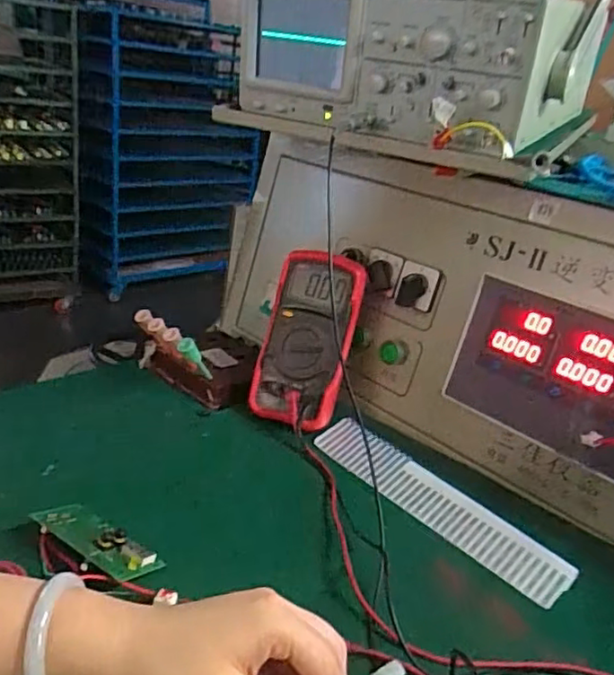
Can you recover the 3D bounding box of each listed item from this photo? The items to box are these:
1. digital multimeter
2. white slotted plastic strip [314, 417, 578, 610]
[{"bbox_3d":[-0.002,0.001,0.701,0.095,0.194,0.034,15,-2,18],"label":"digital multimeter"},{"bbox_3d":[0.122,0.160,0.612,0.054,0.015,0.278,-35,43,-28],"label":"white slotted plastic strip"}]

